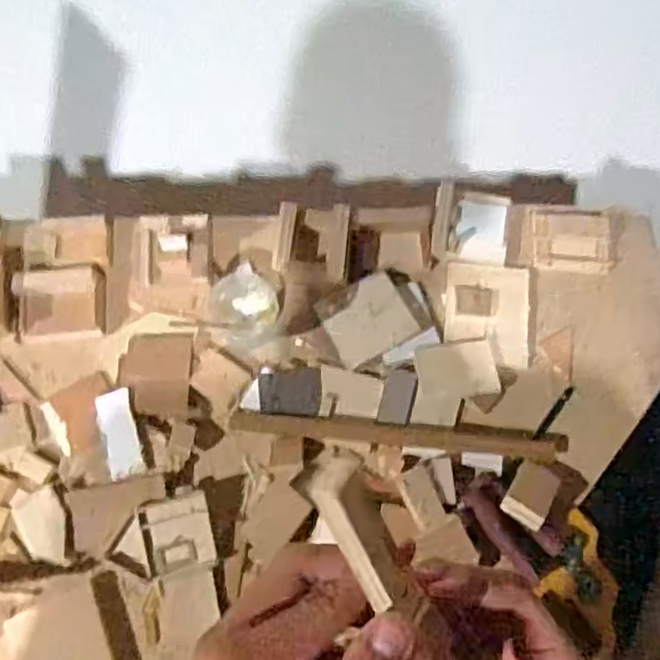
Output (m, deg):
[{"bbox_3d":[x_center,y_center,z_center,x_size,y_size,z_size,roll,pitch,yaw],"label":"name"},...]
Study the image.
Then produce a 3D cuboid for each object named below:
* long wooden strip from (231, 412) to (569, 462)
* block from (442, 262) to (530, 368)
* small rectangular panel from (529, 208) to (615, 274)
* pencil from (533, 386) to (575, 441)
[{"bbox_3d":[0.072,0.108,0.689,0.334,0.022,0.025,3,69,1],"label":"long wooden strip"},{"bbox_3d":[0.171,-0.018,0.740,0.091,0.016,0.109,5,69,2],"label":"block"},{"bbox_3d":[0.279,-0.102,0.782,0.096,0.029,0.074,3,69,1],"label":"small rectangular panel"},{"bbox_3d":[0.231,0.086,0.704,0.010,0.004,0.072,37,73,13],"label":"pencil"}]

